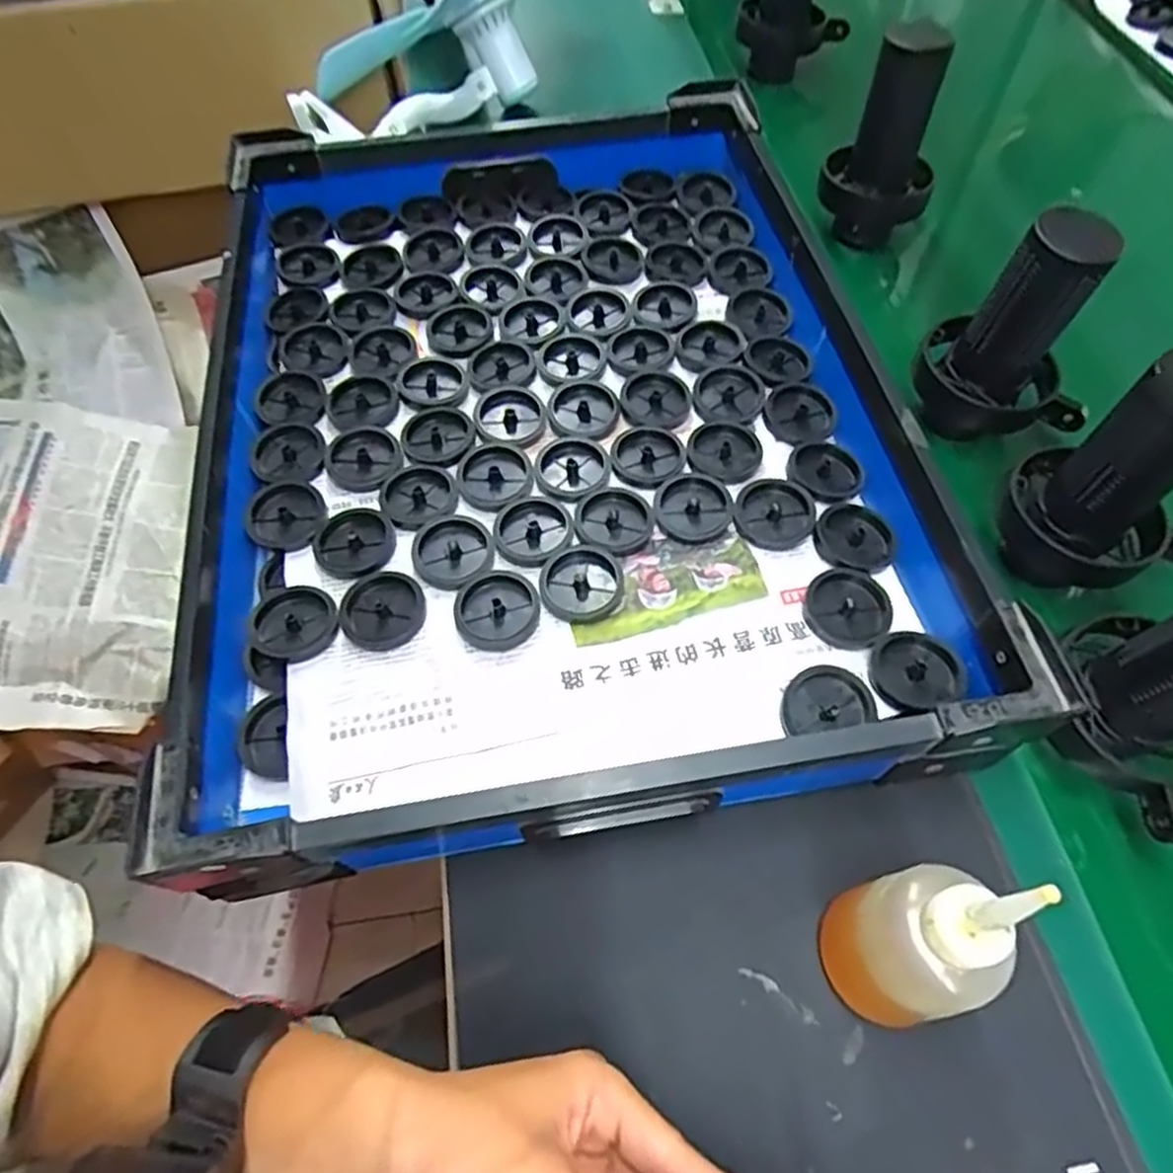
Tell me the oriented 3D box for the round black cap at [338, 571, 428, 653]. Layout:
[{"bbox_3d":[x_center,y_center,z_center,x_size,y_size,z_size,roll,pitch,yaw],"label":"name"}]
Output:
[{"bbox_3d":[-0.129,0.014,0.478,0.052,0.008,0.053,-1,59,1],"label":"round black cap"}]

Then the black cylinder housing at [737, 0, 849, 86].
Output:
[{"bbox_3d":[0.233,-0.644,0.826,0.119,0.170,0.071,12,60,8],"label":"black cylinder housing"}]

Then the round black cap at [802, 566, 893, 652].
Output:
[{"bbox_3d":[0.163,0.014,0.468,0.048,0.014,0.052,-1,59,1],"label":"round black cap"}]

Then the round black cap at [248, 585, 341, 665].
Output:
[{"bbox_3d":[-0.184,0.023,0.474,0.053,0.005,0.052,-1,59,1],"label":"round black cap"}]

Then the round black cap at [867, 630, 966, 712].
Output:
[{"bbox_3d":[0.193,0.048,0.444,0.048,0.017,0.046,-1,59,1],"label":"round black cap"}]

